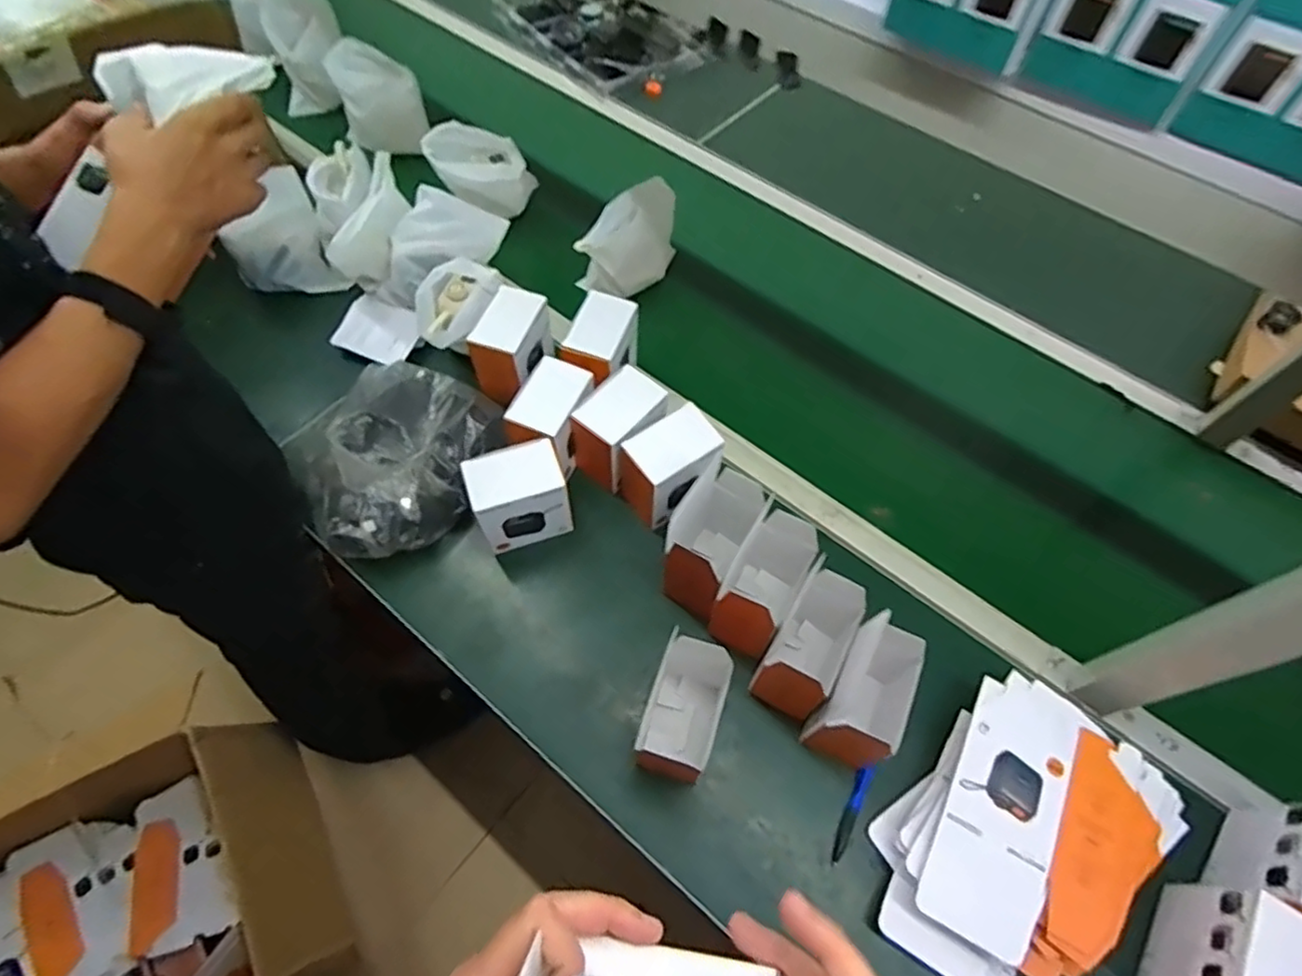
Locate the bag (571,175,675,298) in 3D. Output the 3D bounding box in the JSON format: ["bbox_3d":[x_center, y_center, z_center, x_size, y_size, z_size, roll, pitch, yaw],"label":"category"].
[{"bbox_3d":[-0.041,-0.344,0.912,0.094,0.159,0.139,38,78,22],"label":"bag"}]

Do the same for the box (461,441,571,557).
[{"bbox_3d":[-0.146,0.012,0.740,0.100,0.107,0.073,-21,63,-14],"label":"box"}]

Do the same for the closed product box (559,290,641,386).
[{"bbox_3d":[-0.059,-0.179,0.818,0.067,0.075,0.093,13,60,6],"label":"closed product box"}]

